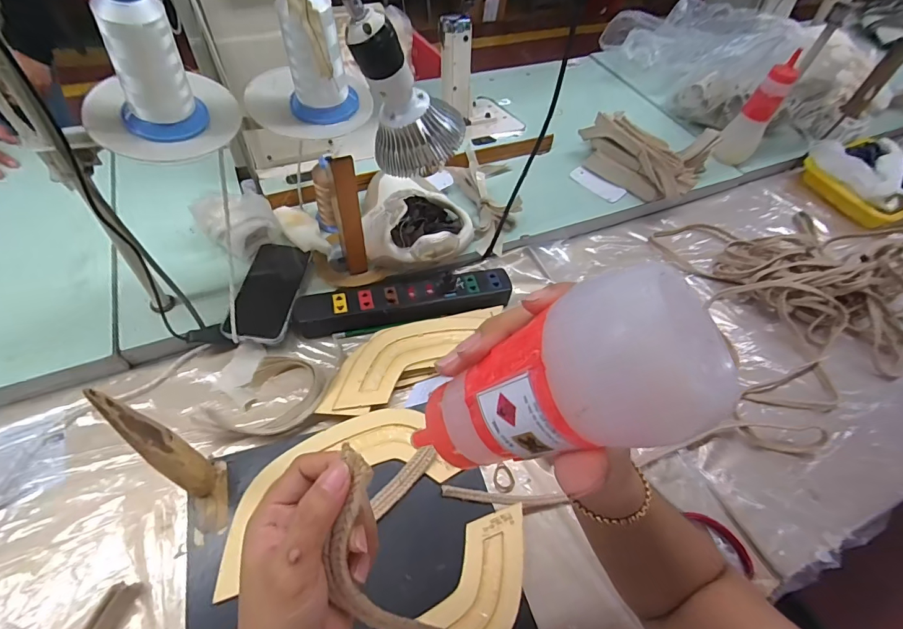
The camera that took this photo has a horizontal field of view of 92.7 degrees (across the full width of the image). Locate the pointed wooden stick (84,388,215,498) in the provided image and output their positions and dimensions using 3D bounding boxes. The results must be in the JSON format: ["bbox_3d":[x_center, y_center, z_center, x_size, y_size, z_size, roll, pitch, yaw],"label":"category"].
[{"bbox_3d":[-0.252,0.125,0.386,0.028,0.221,0.028,33,58,16],"label":"pointed wooden stick"}]

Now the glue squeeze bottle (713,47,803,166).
[{"bbox_3d":[0.581,-0.382,0.821,0.061,0.192,0.056,29,57,14],"label":"glue squeeze bottle"}]

